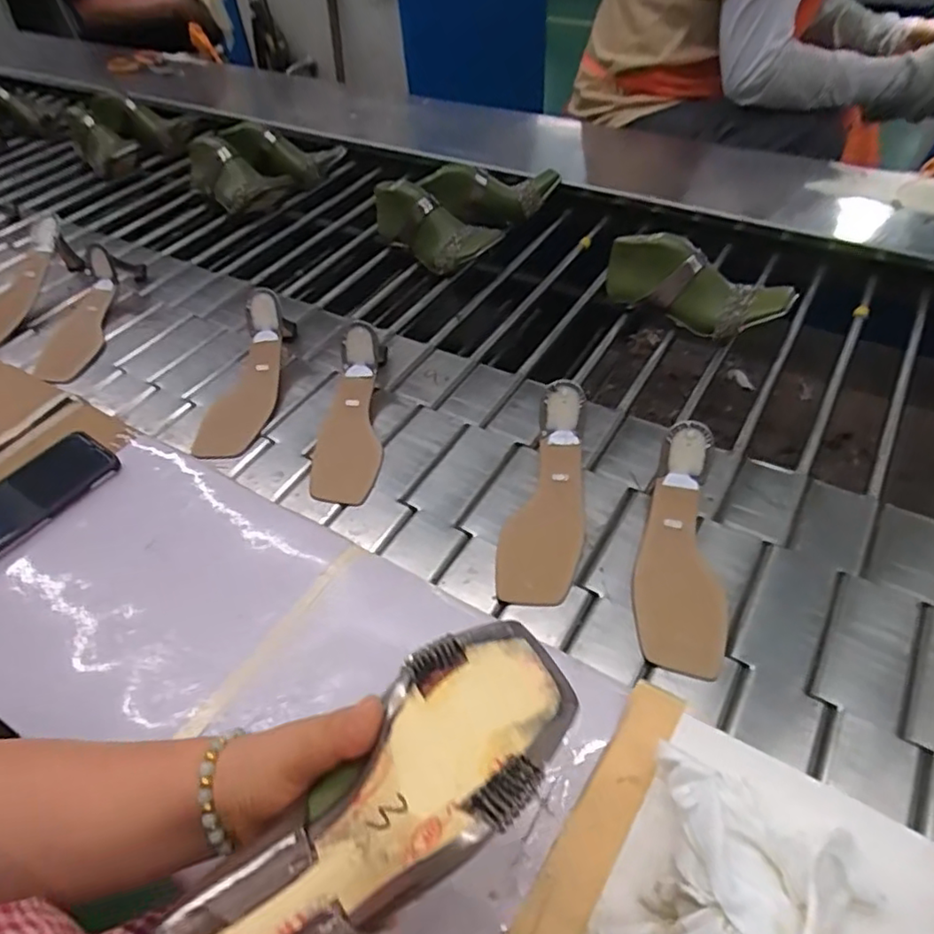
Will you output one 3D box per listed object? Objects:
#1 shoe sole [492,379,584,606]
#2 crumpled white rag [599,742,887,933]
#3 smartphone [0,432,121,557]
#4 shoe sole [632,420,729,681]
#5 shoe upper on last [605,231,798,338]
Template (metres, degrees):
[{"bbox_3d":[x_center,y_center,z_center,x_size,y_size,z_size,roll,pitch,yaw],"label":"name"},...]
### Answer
[{"bbox_3d":[0.076,0.024,0.578,0.069,0.039,0.213,8,69,14],"label":"shoe sole"},{"bbox_3d":[0.145,0.230,0.323,0.121,0.054,0.126,22,55,20],"label":"crumpled white rag"},{"bbox_3d":[-0.414,0.034,0.575,0.076,0.011,0.165,36,65,21],"label":"smartphone"},{"bbox_3d":[0.186,0.068,0.542,0.071,0.041,0.216,3,72,10],"label":"shoe sole"},{"bbox_3d":[0.277,-0.222,0.759,0.220,0.083,0.070,28,54,22],"label":"shoe upper on last"}]

